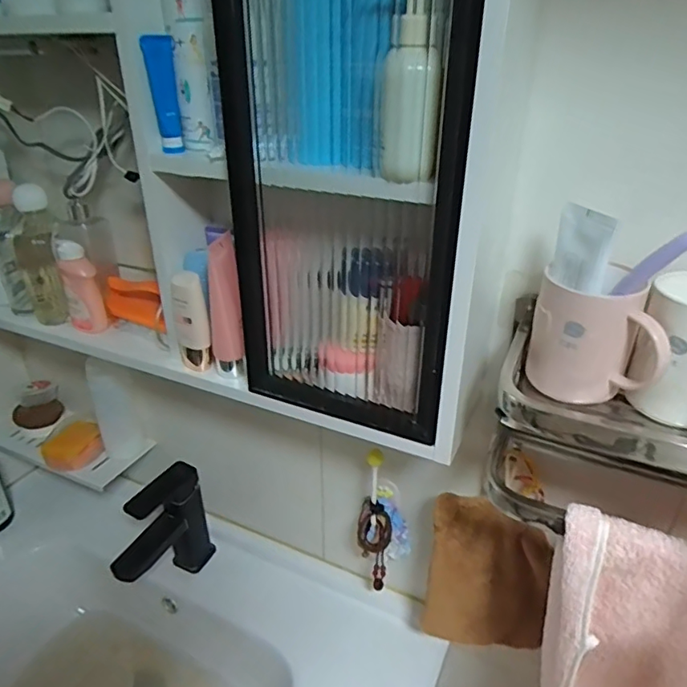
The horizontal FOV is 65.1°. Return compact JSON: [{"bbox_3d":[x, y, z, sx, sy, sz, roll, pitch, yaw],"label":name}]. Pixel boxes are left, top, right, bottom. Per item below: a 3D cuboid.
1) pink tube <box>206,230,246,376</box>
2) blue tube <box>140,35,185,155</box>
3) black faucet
[{"bbox_3d":[-0.124,-0.034,0.559,0.033,0.148,0.027,-7,30,-14],"label":"pink tube"},{"bbox_3d":[-0.168,-0.232,0.504,0.027,0.097,0.020,-9,30,-16],"label":"blue tube"},{"bbox_3d":[-0.259,0.281,0.768,0.059,0.169,0.151,15,32,25],"label":"black faucet"}]

